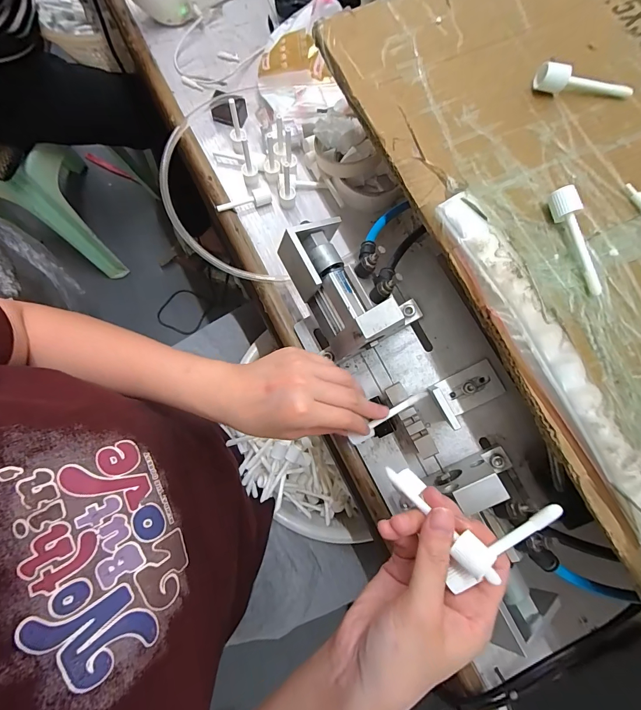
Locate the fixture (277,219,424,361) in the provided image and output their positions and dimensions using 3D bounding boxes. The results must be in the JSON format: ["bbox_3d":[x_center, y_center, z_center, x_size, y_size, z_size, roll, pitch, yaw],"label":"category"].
[{"bbox_3d":[0.022,-0.068,0.322,0.092,0.076,0.130,-32,82,-8],"label":"fixture"}]

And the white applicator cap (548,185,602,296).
[{"bbox_3d":[0.193,-0.085,0.253,0.017,0.021,0.079,-21,78,-6],"label":"white applicator cap"}]

